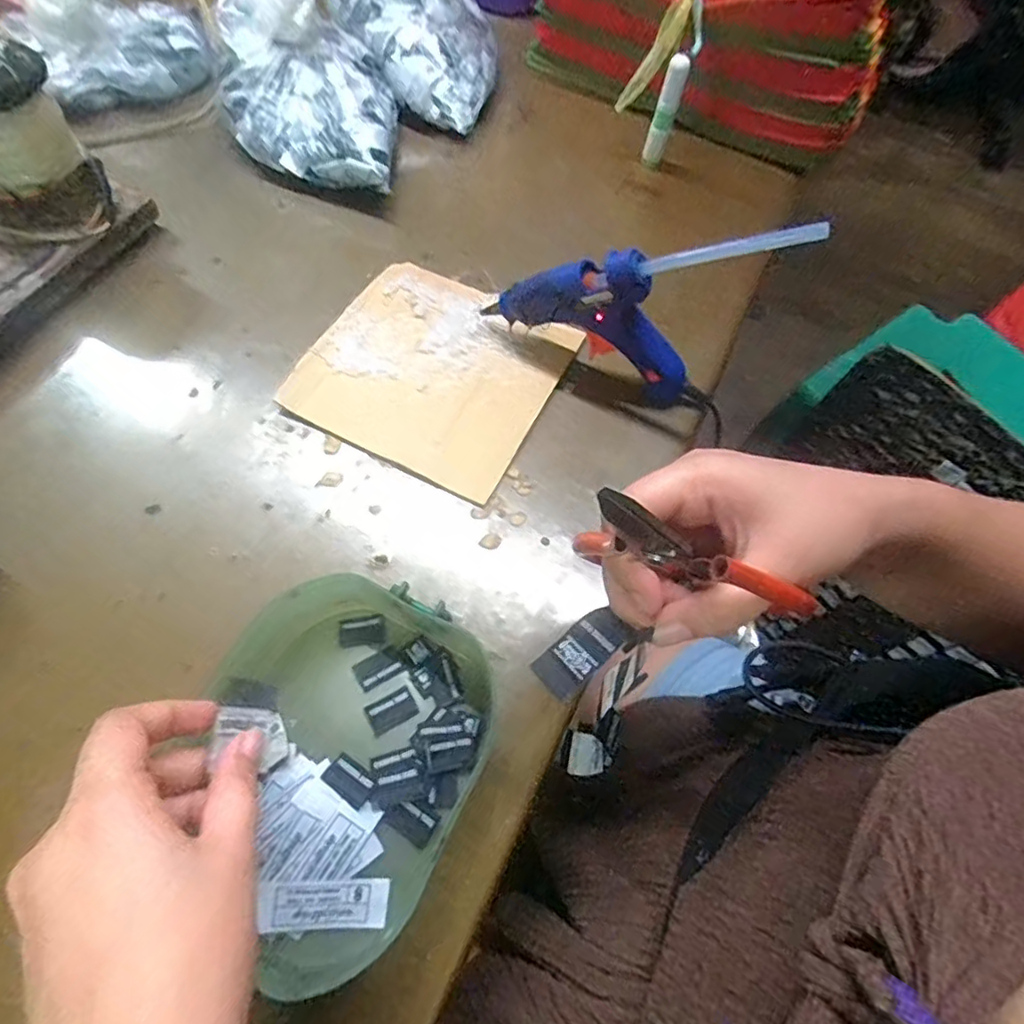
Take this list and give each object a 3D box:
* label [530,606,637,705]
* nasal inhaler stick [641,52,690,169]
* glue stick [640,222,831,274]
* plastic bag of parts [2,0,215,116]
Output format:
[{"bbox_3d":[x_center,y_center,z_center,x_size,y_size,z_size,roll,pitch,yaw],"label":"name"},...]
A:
[{"bbox_3d":[0.028,0.056,0.242,0.039,0.004,0.023,-43,41,-3],"label":"label"},{"bbox_3d":[0.127,-0.329,0.503,0.020,0.092,0.018,14,62,4],"label":"nasal inhaler stick"},{"bbox_3d":[0.113,-0.137,0.315,0.095,0.009,0.006,5,59,38],"label":"glue stick"},{"bbox_3d":[-0.345,-0.411,0.513,0.152,0.080,0.099,-22,66,-14],"label":"plastic bag of parts"}]

